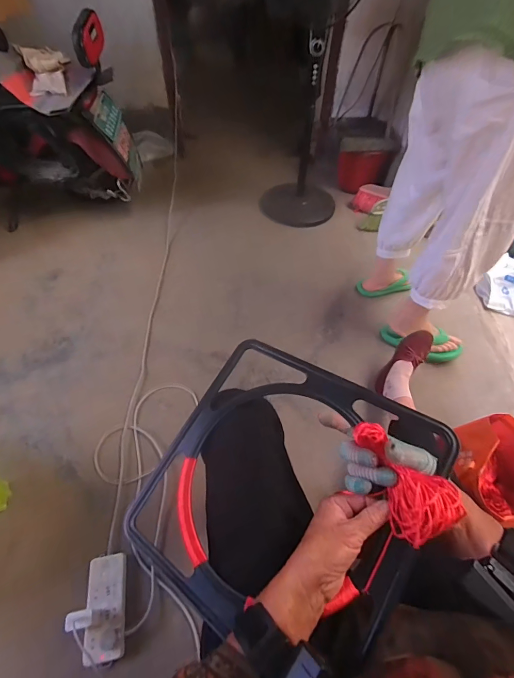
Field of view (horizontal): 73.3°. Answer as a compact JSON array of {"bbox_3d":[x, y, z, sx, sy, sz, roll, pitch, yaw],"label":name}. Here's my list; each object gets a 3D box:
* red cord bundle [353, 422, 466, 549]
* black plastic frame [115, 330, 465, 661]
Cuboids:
[{"bbox_3d":[0.159,0.147,0.382,0.068,0.039,0.125,-18,60,-14],"label":"red cord bundle"},{"bbox_3d":[0.026,0.187,0.439,0.325,0.027,0.337,25,73,29],"label":"black plastic frame"}]

